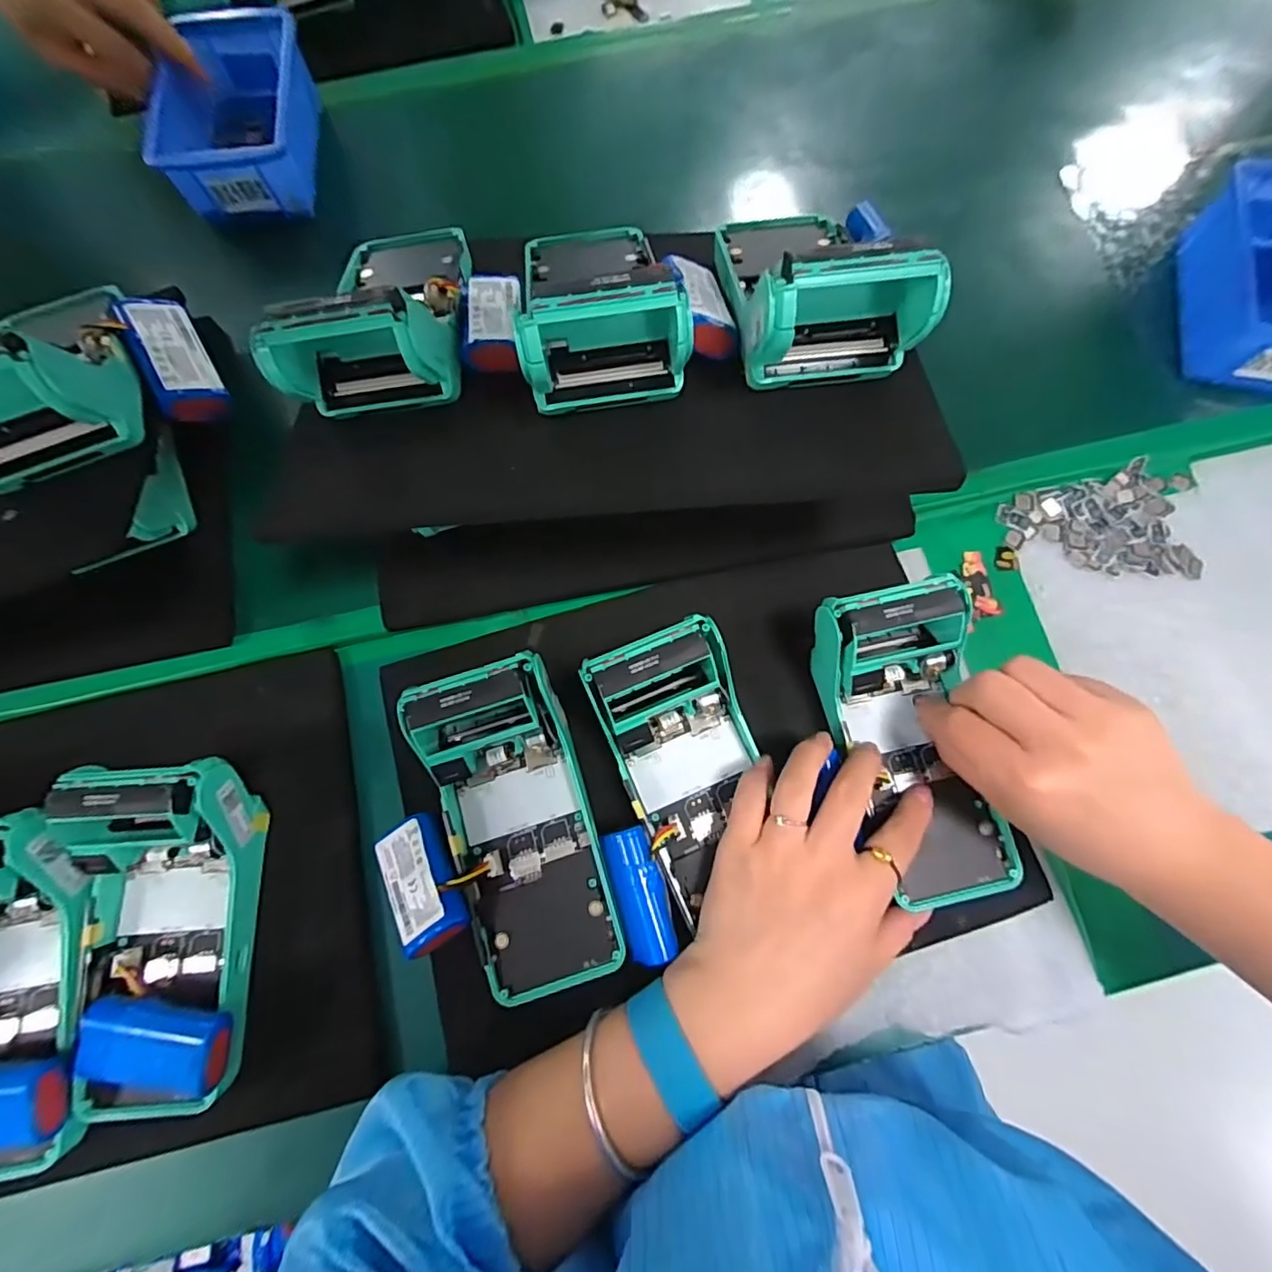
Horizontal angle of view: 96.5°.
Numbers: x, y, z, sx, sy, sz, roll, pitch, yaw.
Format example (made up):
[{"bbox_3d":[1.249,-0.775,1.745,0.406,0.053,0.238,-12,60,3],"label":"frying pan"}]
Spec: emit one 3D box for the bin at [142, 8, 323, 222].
[{"bbox_3d":[-0.299,-0.394,0.436,0.099,0.058,0.153,-6,76,-1],"label":"bin"}]

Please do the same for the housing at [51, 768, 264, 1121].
[{"bbox_3d":[-0.247,0.155,0.293,0.081,0.071,0.169,-5,76,-1],"label":"housing"}]

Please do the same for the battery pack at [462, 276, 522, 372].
[{"bbox_3d":[-0.082,-0.179,0.321,0.032,0.017,0.061,-2,76,-2],"label":"battery pack"}]

